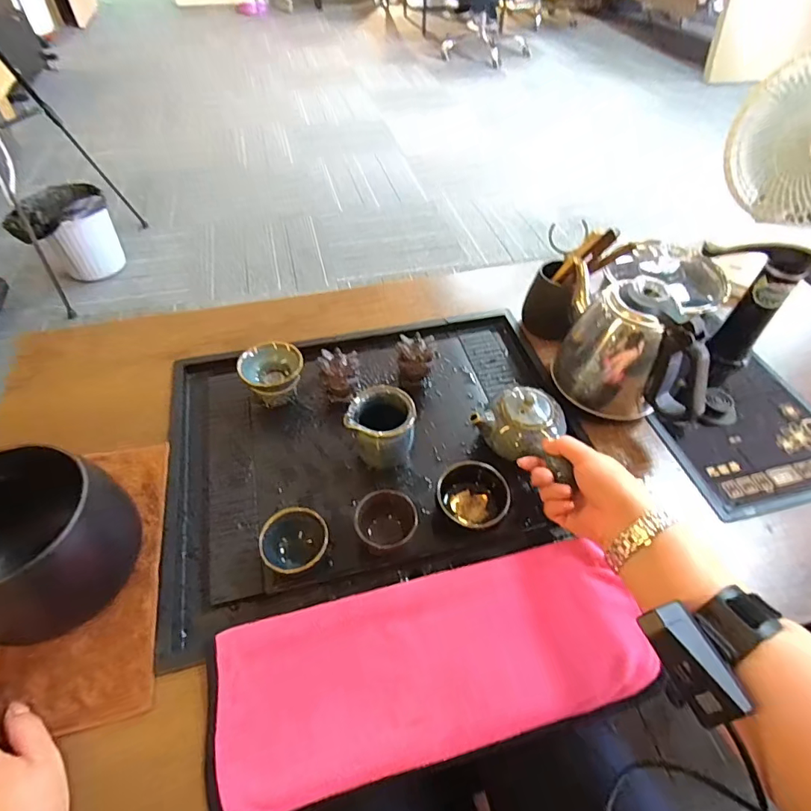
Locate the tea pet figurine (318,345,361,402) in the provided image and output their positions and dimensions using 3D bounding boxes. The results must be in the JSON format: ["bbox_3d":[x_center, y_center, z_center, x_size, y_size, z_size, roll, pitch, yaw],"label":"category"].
[{"bbox_3d":[-0.080,-0.031,0.588,0.049,0.071,0.040,-10,51,-11],"label":"tea pet figurine"}]

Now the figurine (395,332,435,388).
[{"bbox_3d":[0.013,-0.054,0.612,0.048,0.068,0.041,11,50,7],"label":"figurine"}]

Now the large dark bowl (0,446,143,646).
[{"bbox_3d":[-0.322,0.116,0.412,0.127,0.112,0.142,27,54,19],"label":"large dark bowl"}]

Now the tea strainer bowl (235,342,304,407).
[{"bbox_3d":[-0.162,-0.033,0.589,0.075,0.064,0.059,-18,53,-17],"label":"tea strainer bowl"}]

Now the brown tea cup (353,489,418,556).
[{"bbox_3d":[-0.019,0.116,0.476,0.059,0.051,0.056,1,50,-1],"label":"brown tea cup"}]

